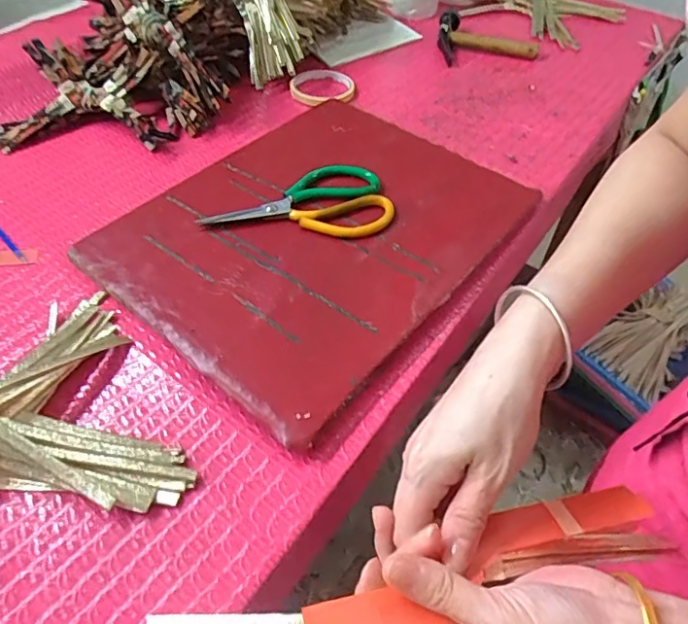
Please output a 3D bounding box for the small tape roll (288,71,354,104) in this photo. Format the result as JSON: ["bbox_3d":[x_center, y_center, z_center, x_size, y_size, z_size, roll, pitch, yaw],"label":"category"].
[{"bbox_3d":[-0.030,-0.309,0.754,0.089,0.014,0.087,1,50,-1],"label":"small tape roll"}]

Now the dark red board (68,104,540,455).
[{"bbox_3d":[-0.024,-0.093,0.557,0.302,0.025,0.395,33,56,23],"label":"dark red board"}]

